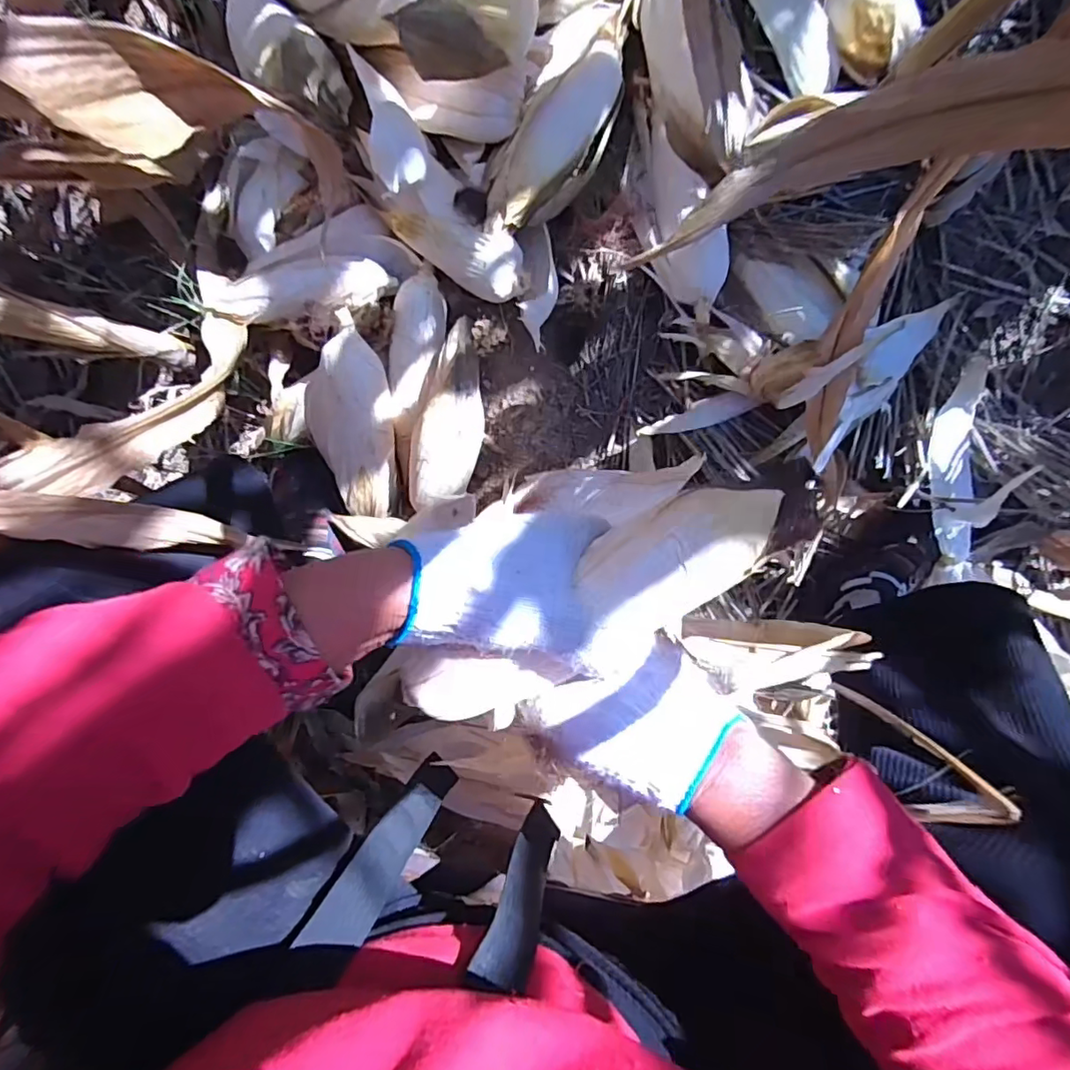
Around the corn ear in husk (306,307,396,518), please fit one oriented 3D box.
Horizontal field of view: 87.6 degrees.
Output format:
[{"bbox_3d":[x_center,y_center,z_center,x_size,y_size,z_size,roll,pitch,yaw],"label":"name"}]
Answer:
[{"bbox_3d":[-0.195,-0.116,0.582,0.094,0.051,0.204,0,116,-1],"label":"corn ear in husk"}]

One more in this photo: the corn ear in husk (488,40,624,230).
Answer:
[{"bbox_3d":[0.023,-0.377,0.526,0.074,0.046,0.204,33,97,-6],"label":"corn ear in husk"}]

